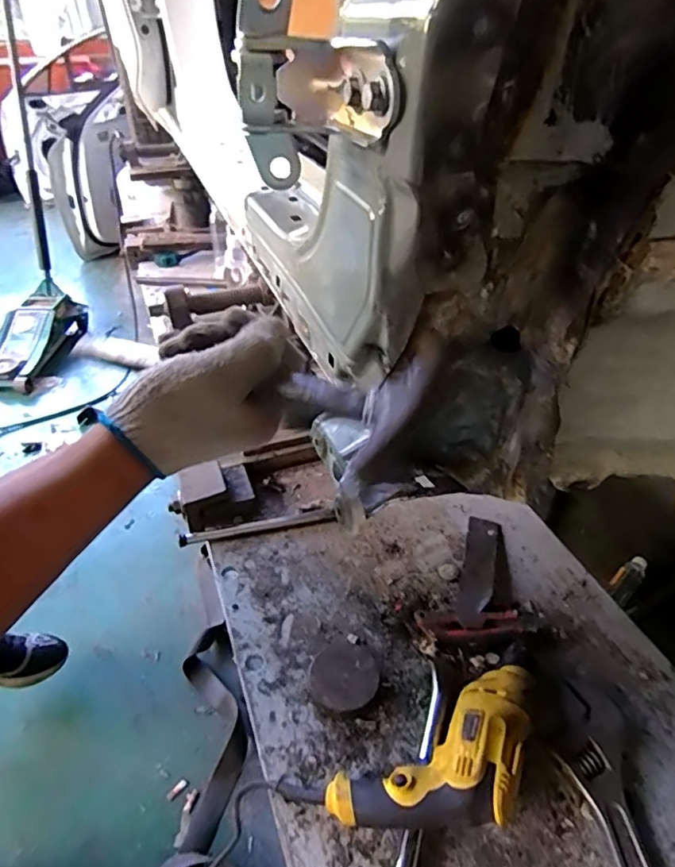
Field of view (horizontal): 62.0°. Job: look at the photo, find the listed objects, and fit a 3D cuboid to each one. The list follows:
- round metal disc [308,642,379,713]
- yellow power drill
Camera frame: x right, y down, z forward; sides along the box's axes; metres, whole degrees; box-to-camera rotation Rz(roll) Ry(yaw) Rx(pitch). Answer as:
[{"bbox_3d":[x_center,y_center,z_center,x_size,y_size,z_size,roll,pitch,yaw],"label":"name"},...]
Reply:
[{"bbox_3d":[0.008,0.288,0.668,0.079,0.019,0.084,0,38,0],"label":"round metal disc"},{"bbox_3d":[0.116,0.333,0.559,0.243,0.080,0.117,-20,41,-23],"label":"yellow power drill"}]

